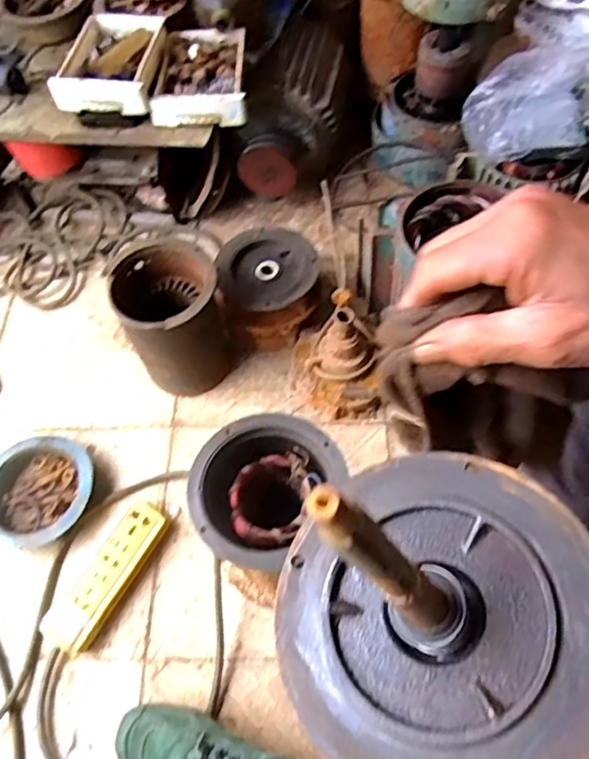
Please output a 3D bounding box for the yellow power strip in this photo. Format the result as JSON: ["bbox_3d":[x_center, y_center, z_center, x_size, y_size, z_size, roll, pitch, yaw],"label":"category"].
[{"bbox_3d":[-0.231,0.241,0.742,0.061,0.036,0.189,26,64,18],"label":"yellow power strip"}]

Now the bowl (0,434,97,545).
[{"bbox_3d":[-0.341,0.151,0.798,0.150,0.046,0.150,0,59,0],"label":"bowl"}]

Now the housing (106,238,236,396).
[{"bbox_3d":[-0.161,-0.075,0.836,0.140,0.204,0.135,-2,60,3],"label":"housing"}]

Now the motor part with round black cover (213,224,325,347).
[{"bbox_3d":[-0.035,-0.129,0.863,0.137,0.125,0.140,-2,60,3],"label":"motor part with round black cover"}]

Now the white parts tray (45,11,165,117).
[{"bbox_3d":[-0.263,-0.459,0.854,0.138,0.040,0.190,0,60,4],"label":"white parts tray"}]

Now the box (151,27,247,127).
[{"bbox_3d":[-0.135,-0.441,0.860,0.129,0.044,0.179,-4,60,2],"label":"box"}]

